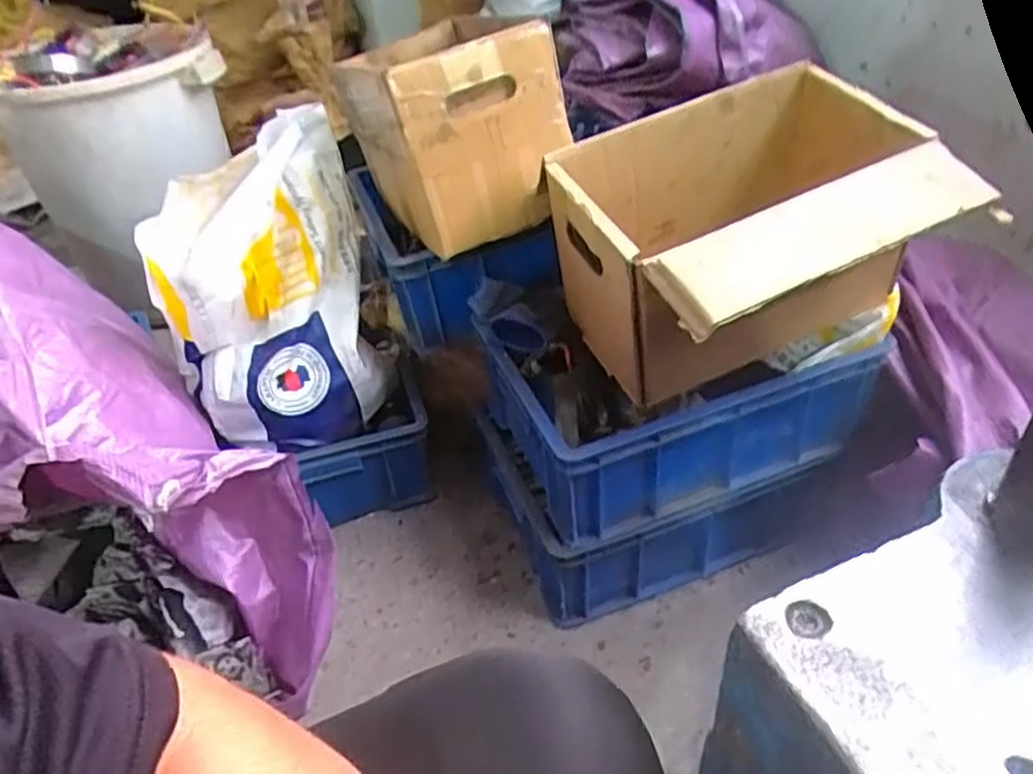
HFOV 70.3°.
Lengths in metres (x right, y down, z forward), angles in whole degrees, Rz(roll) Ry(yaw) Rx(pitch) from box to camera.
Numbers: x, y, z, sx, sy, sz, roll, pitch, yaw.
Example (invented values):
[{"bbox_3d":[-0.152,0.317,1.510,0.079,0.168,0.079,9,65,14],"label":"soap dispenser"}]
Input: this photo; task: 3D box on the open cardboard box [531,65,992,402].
[{"bbox_3d":[0.236,-0.130,0.733,0.333,0.229,0.280,-15,40,-11],"label":"open cardboard box"}]

